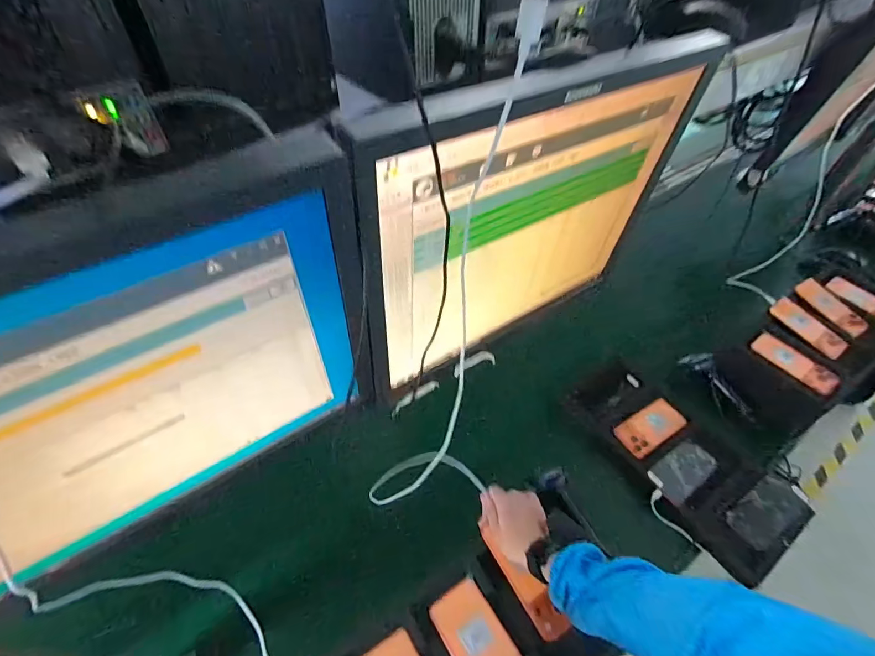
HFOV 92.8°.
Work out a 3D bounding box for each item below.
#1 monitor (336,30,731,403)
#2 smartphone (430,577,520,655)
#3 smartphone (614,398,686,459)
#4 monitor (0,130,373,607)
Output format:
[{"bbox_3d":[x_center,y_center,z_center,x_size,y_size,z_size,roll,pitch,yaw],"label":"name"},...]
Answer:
[{"bbox_3d":[0.096,-0.091,0.425,0.382,0.319,0.058,-29,55,-26],"label":"monitor"},{"bbox_3d":[0.063,0.432,0.555,0.074,0.011,0.163,-25,54,-23],"label":"smartphone"},{"bbox_3d":[0.466,0.216,0.915,0.164,0.012,0.082,-27,43,-19],"label":"smartphone"},{"bbox_3d":[-0.210,0.064,0.263,0.374,0.284,0.054,-27,54,-24],"label":"monitor"}]

